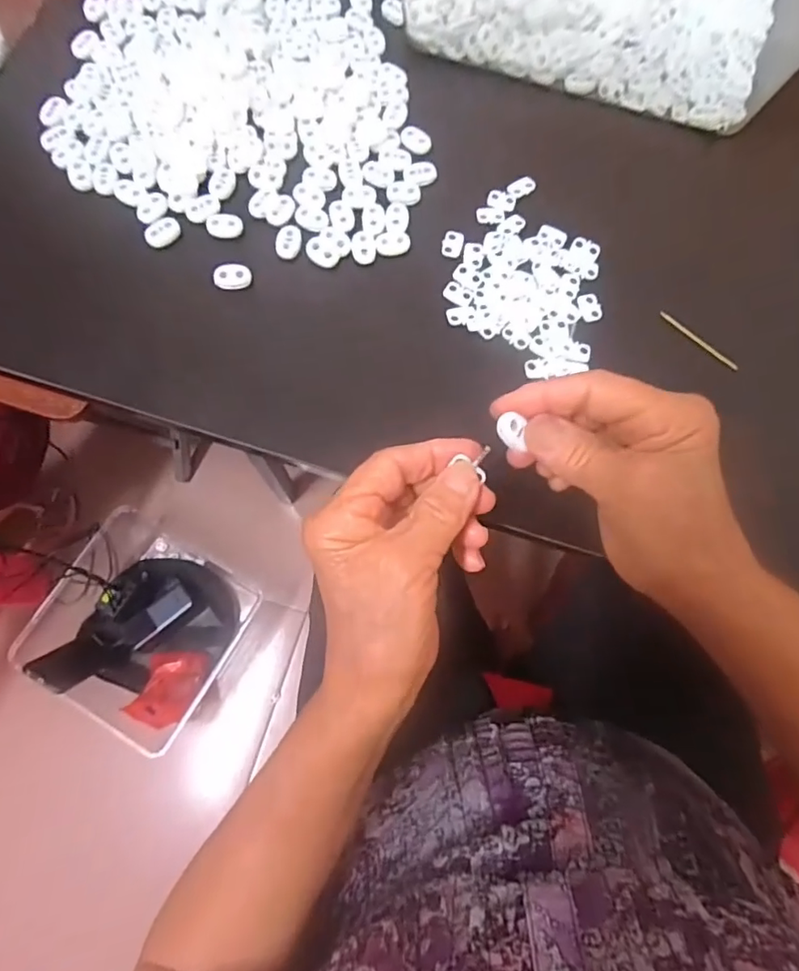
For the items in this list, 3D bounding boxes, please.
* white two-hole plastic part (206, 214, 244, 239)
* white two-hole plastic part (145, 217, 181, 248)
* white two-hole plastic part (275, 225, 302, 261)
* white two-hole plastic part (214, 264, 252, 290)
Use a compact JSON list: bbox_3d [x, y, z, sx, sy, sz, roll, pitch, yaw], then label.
[{"bbox_3d":[-0.113,-0.168,0.345,0.022,0.004,0.016,-3,75,-3],"label":"white two-hole plastic part"},{"bbox_3d":[-0.151,-0.162,0.340,0.014,0.006,0.023,43,78,9],"label":"white two-hole plastic part"},{"bbox_3d":[-0.071,-0.157,0.344,0.015,0.004,0.023,12,75,1],"label":"white two-hole plastic part"},{"bbox_3d":[-0.105,-0.131,0.335,0.022,0.006,0.016,-10,76,-5],"label":"white two-hole plastic part"}]

